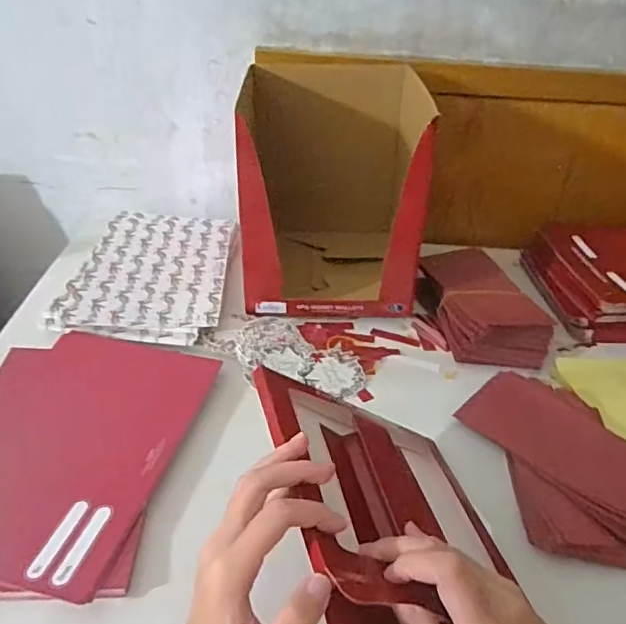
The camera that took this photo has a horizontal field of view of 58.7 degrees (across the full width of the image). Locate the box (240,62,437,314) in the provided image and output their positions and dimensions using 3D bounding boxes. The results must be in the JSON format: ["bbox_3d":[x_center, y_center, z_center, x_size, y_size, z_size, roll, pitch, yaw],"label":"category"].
[{"bbox_3d":[0.023,-0.154,0.699,0.213,0.237,0.242,2,33,-3],"label":"box"}]

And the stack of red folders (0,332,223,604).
[{"bbox_3d":[-0.211,0.116,0.491,0.201,0.019,0.275,4,33,0],"label":"stack of red folders"}]

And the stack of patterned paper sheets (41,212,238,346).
[{"bbox_3d":[-0.203,-0.057,0.721,0.184,0.014,0.274,3,36,-2],"label":"stack of patterned paper sheets"}]

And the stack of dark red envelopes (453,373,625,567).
[{"bbox_3d":[0.237,0.126,0.505,0.150,0.030,0.205,-5,34,-15],"label":"stack of dark red envelopes"}]

